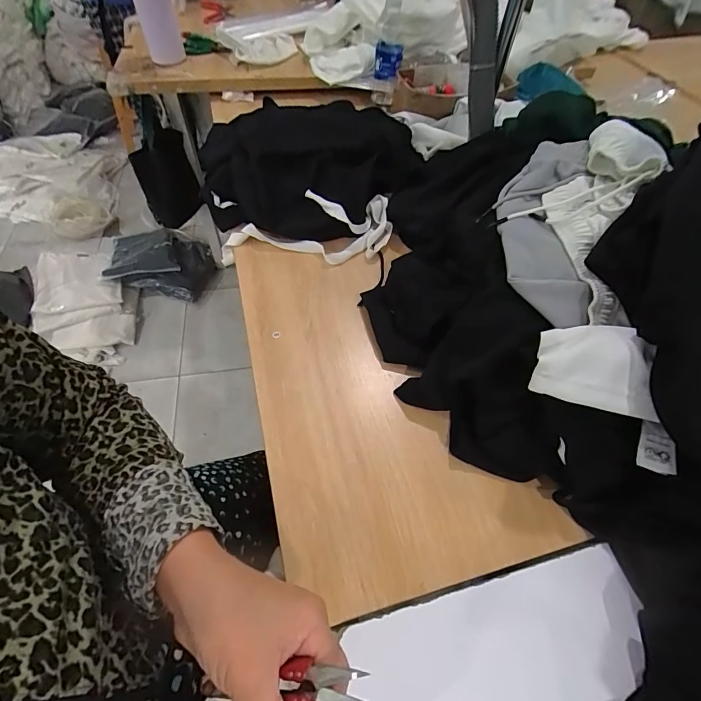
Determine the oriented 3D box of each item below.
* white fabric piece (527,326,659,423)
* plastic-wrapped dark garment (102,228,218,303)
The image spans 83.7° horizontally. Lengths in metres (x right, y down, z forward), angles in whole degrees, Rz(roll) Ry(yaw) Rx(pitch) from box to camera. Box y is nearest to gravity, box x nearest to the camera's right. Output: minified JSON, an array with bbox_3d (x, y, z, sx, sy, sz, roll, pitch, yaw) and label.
[{"bbox_3d":[0.230,0.013,0.373,0.117,0.040,0.080,7,53,6],"label":"white fabric piece"},{"bbox_3d":[-0.773,-0.354,1.579,0.425,0.127,0.295,6,53,6],"label":"plastic-wrapped dark garment"}]

